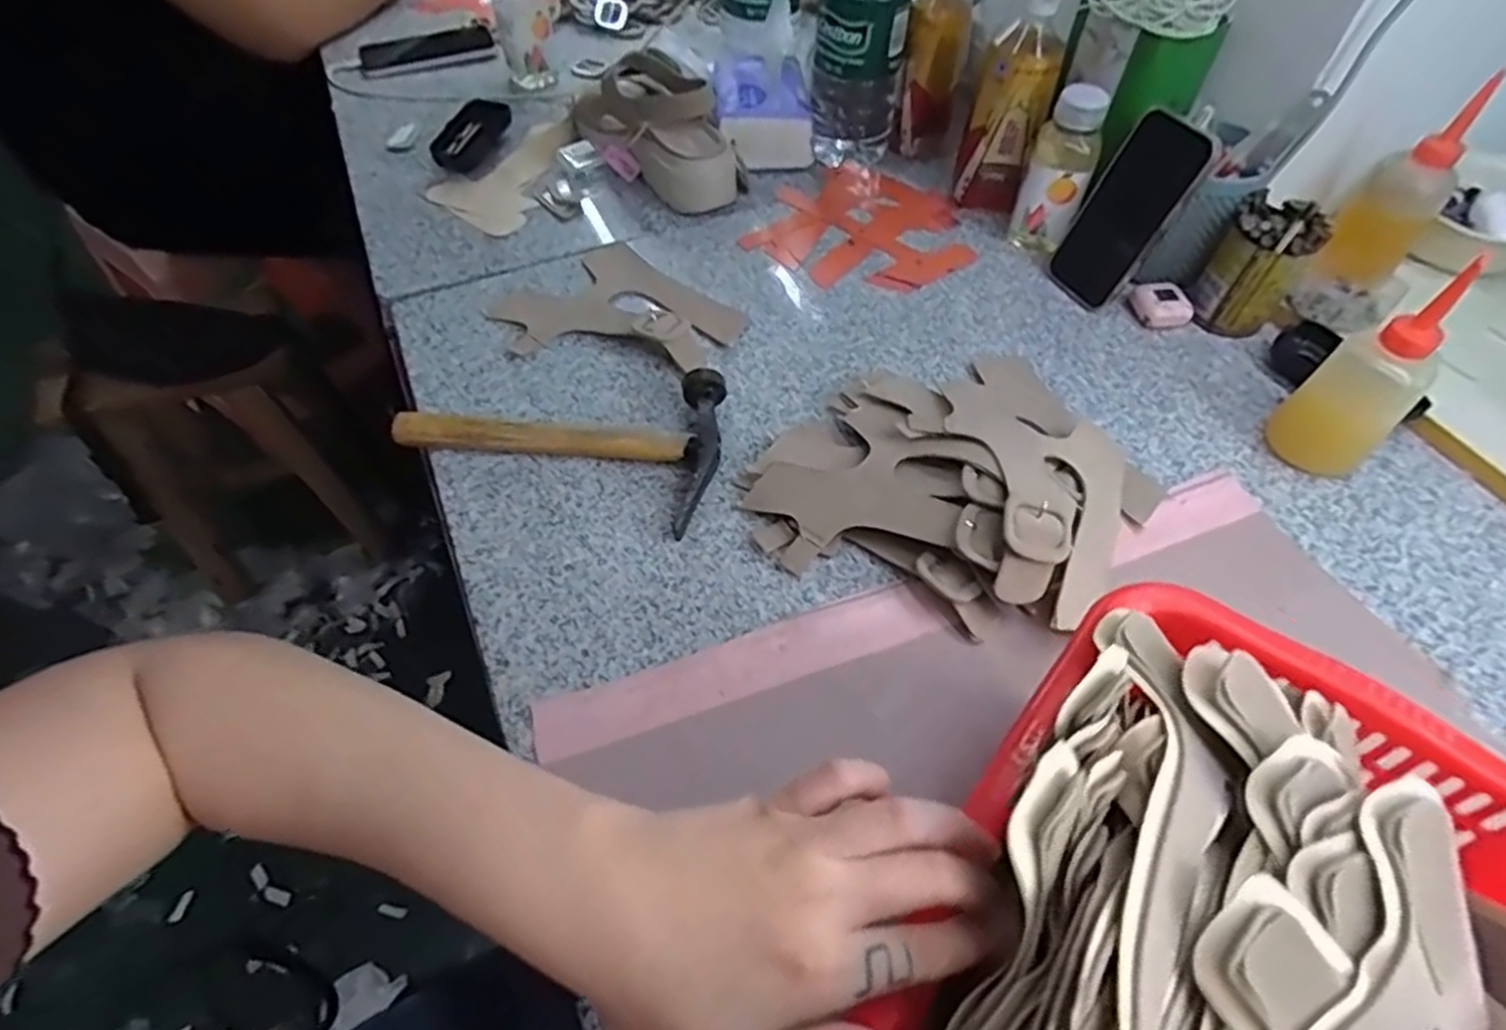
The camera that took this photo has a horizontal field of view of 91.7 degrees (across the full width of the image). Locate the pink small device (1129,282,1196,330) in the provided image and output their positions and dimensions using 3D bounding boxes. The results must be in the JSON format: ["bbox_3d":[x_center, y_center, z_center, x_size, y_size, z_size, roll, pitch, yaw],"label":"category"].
[{"bbox_3d":[0.354,-0.181,0.633,0.042,0.023,0.042,-7,56,-5],"label":"pink small device"}]

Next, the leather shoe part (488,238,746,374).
[{"bbox_3d":[-0.116,-0.171,0.621,0.185,0.023,0.154,36,63,22],"label":"leather shoe part"}]

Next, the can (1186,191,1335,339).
[{"bbox_3d":[0.411,-0.203,0.600,0.068,0.103,0.061,35,62,21],"label":"can"}]

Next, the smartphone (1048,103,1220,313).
[{"bbox_3d":[0.310,-0.251,0.611,0.017,0.148,0.080,-8,48,-33],"label":"smartphone"}]

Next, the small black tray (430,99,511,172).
[{"bbox_3d":[-0.309,-0.415,0.798,0.049,0.023,0.104,13,56,8],"label":"small black tray"}]

